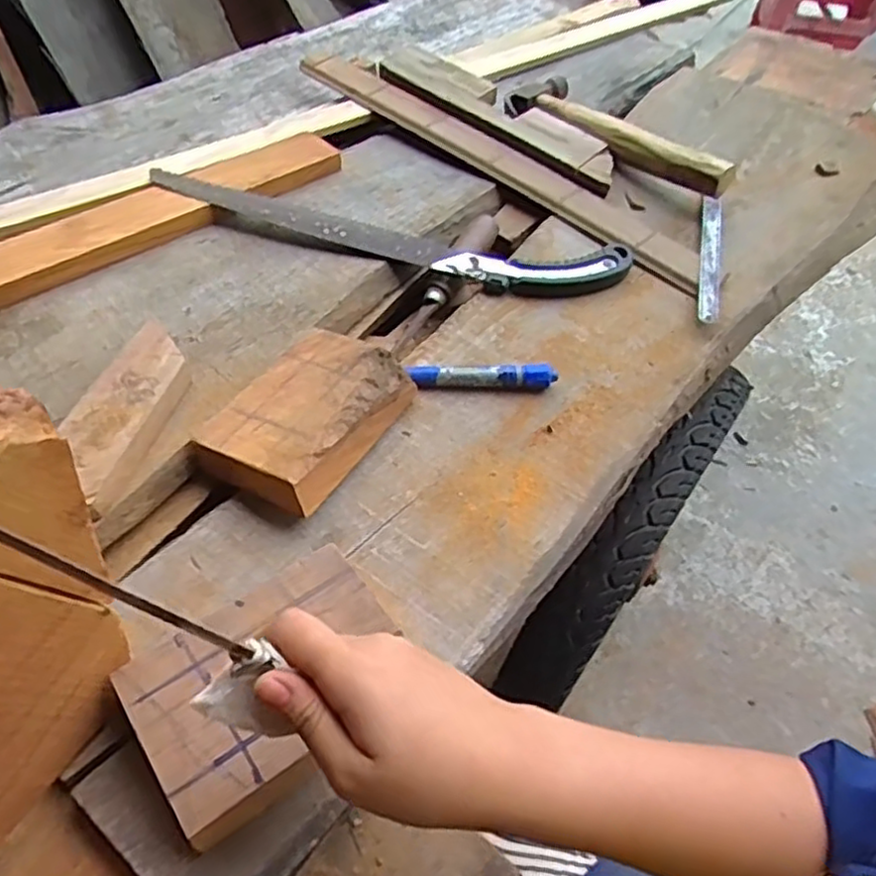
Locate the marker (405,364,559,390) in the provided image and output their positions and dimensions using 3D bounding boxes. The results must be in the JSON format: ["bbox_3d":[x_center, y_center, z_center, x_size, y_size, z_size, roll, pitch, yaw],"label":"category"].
[{"bbox_3d":[0.039,-0.052,0.612,0.125,0.022,0.020,-1,55,-2],"label":"marker"}]

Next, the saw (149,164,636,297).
[{"bbox_3d":[-0.054,-0.199,0.715,0.486,0.035,0.082,9,55,5],"label":"saw"}]

